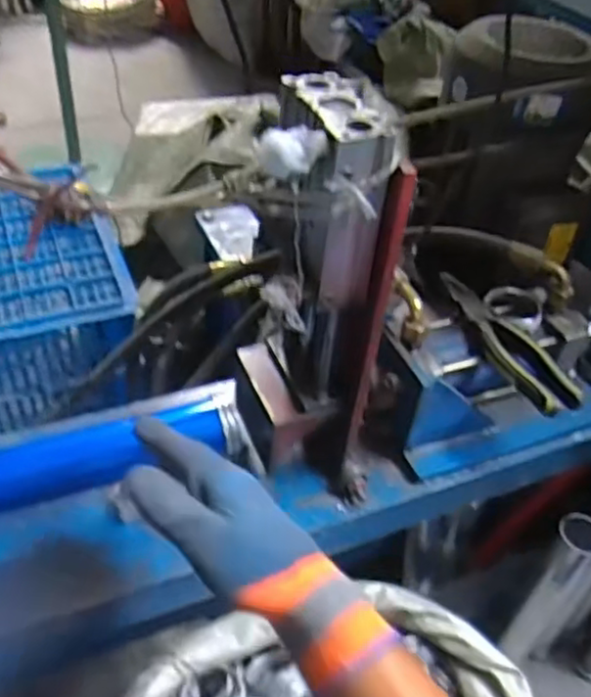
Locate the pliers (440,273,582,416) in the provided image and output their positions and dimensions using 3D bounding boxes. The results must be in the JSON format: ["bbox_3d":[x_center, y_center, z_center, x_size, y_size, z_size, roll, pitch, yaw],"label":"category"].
[{"bbox_3d":[0.201,-0.009,0.654,0.044,0.024,0.191,-16,47,-22],"label":"pliers"}]

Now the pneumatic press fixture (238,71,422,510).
[{"bbox_3d":[0.017,-0.022,0.535,0.105,0.343,0.111,-3,43,-9],"label":"pneumatic press fixture"}]

